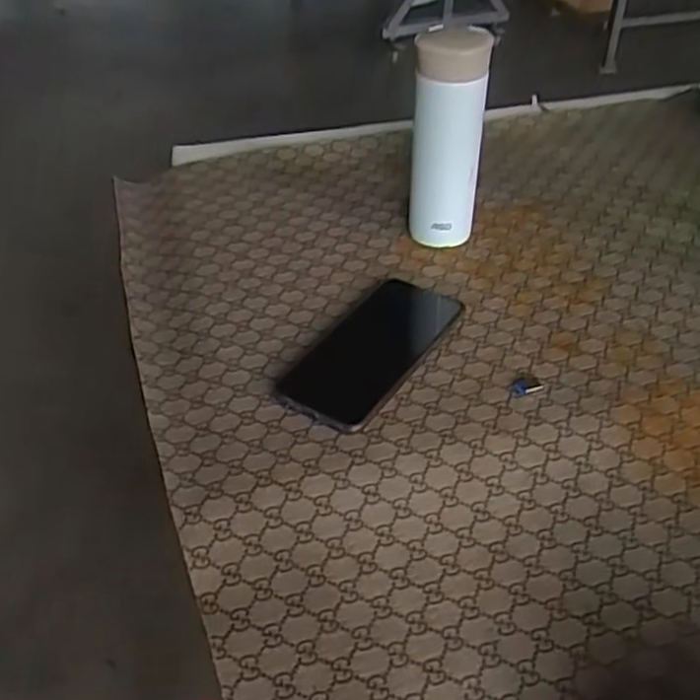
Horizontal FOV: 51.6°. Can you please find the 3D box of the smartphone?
[{"bbox_3d":[0.018,-0.003,0.554,0.078,0.016,0.172,23,48,24],"label":"smartphone"}]

